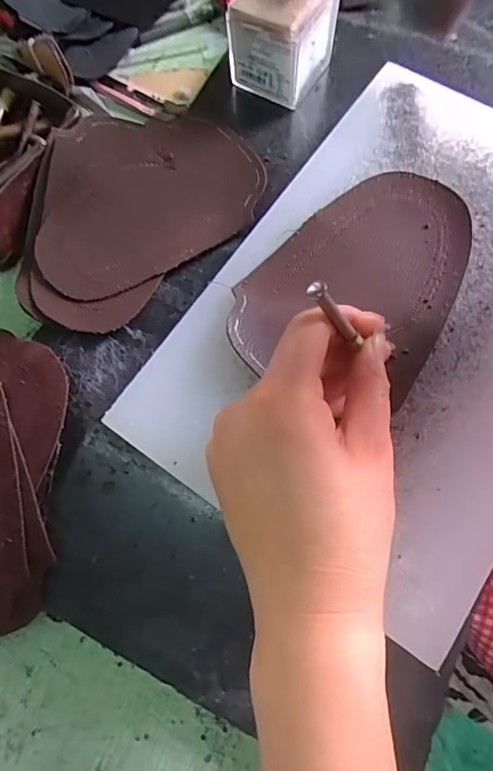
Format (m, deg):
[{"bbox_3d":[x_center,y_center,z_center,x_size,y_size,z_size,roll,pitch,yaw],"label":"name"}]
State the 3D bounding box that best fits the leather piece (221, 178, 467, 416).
[{"bbox_3d":[0.060,-0.062,0.255,0.108,0.009,0.138,22,75,8],"label":"leather piece"}]

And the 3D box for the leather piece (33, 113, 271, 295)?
[{"bbox_3d":[-0.069,-0.130,0.304,0.149,0.009,0.122,-22,74,-5],"label":"leather piece"}]

